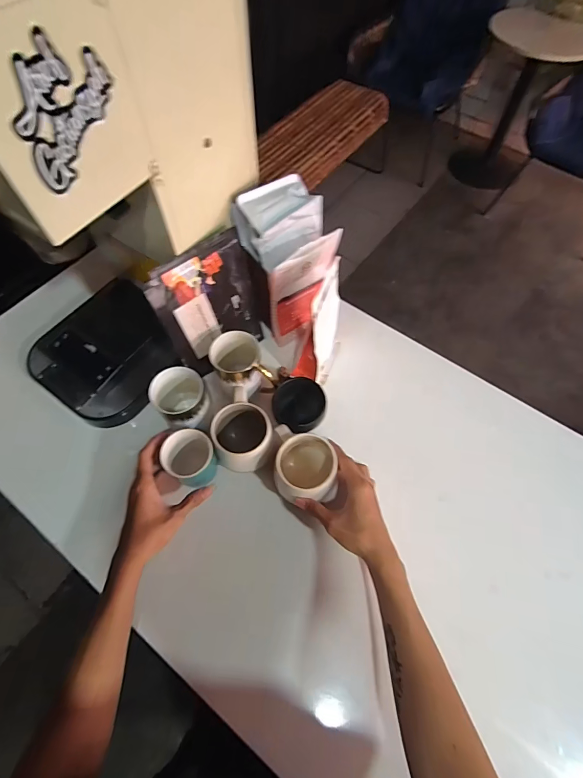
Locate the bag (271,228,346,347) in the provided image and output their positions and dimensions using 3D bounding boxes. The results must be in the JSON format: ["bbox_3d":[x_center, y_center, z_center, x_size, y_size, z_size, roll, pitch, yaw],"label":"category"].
[{"bbox_3d":[0.017,-0.148,0.588,0.112,0.187,0.041,-36,68,-17],"label":"bag"}]

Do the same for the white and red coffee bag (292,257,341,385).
[{"bbox_3d":[0.047,-0.096,0.571,0.065,0.175,0.116,19,64,10],"label":"white and red coffee bag"}]

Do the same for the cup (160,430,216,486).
[{"bbox_3d":[-0.134,0.093,0.506,0.060,0.078,0.061,0,62,0],"label":"cup"}]

